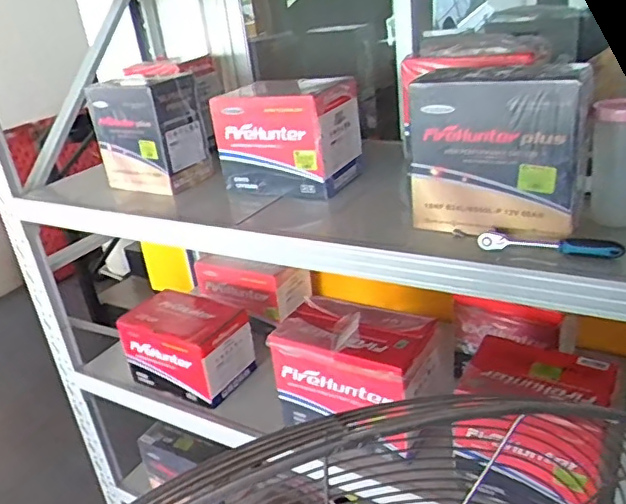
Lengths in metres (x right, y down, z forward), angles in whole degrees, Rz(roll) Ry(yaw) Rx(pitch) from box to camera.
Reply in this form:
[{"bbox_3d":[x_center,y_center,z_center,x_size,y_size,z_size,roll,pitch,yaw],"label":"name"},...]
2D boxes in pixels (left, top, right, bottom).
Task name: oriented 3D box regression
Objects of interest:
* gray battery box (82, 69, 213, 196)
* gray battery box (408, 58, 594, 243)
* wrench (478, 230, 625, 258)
[{"bbox_3d":[-0.361,-0.272,1.288,0.226,0.238,0.135,8,29,30],"label":"gray battery box"},{"bbox_3d":[0.294,-0.161,0.903,0.254,0.242,0.177,9,29,30],"label":"gray battery box"},{"bbox_3d":[0.341,-0.013,0.832,0.192,0.027,0.031,5,27,23],"label":"wrench"}]

